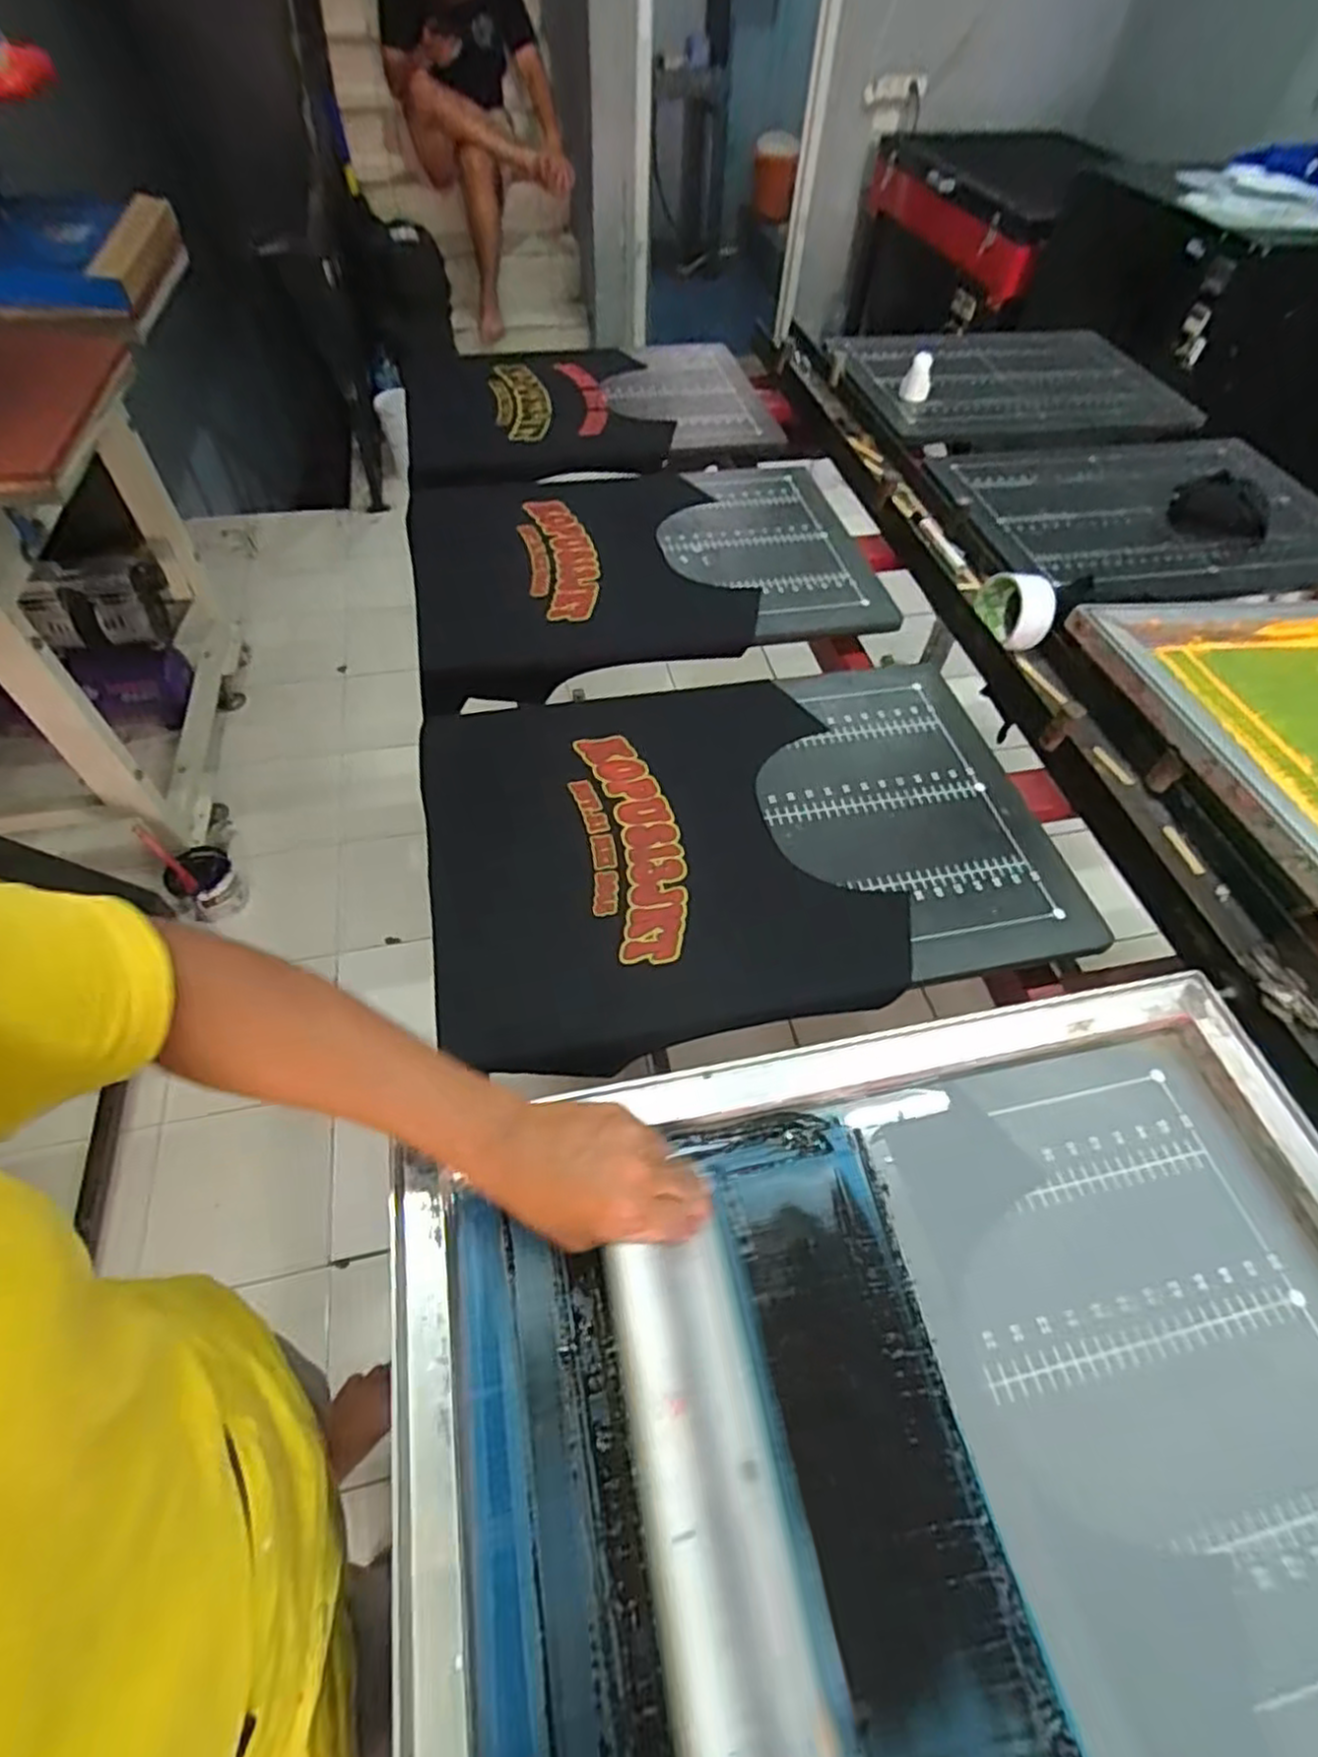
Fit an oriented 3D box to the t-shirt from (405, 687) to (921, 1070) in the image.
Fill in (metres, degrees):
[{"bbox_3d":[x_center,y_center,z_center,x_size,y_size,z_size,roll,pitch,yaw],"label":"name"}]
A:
[{"bbox_3d":[-0.015,-0.033,0.719,0.407,0.033,0.408,-10,57,-8],"label":"t-shirt"}]

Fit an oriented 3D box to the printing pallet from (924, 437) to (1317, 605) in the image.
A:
[{"bbox_3d":[0.721,-0.548,1.077,0.619,0.030,0.392,-8,56,-7],"label":"printing pallet"}]

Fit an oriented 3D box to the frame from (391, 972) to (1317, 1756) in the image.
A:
[{"bbox_3d":[0.176,0.322,0.444,0.641,0.040,0.457,-10,57,-8],"label":"frame"}]

